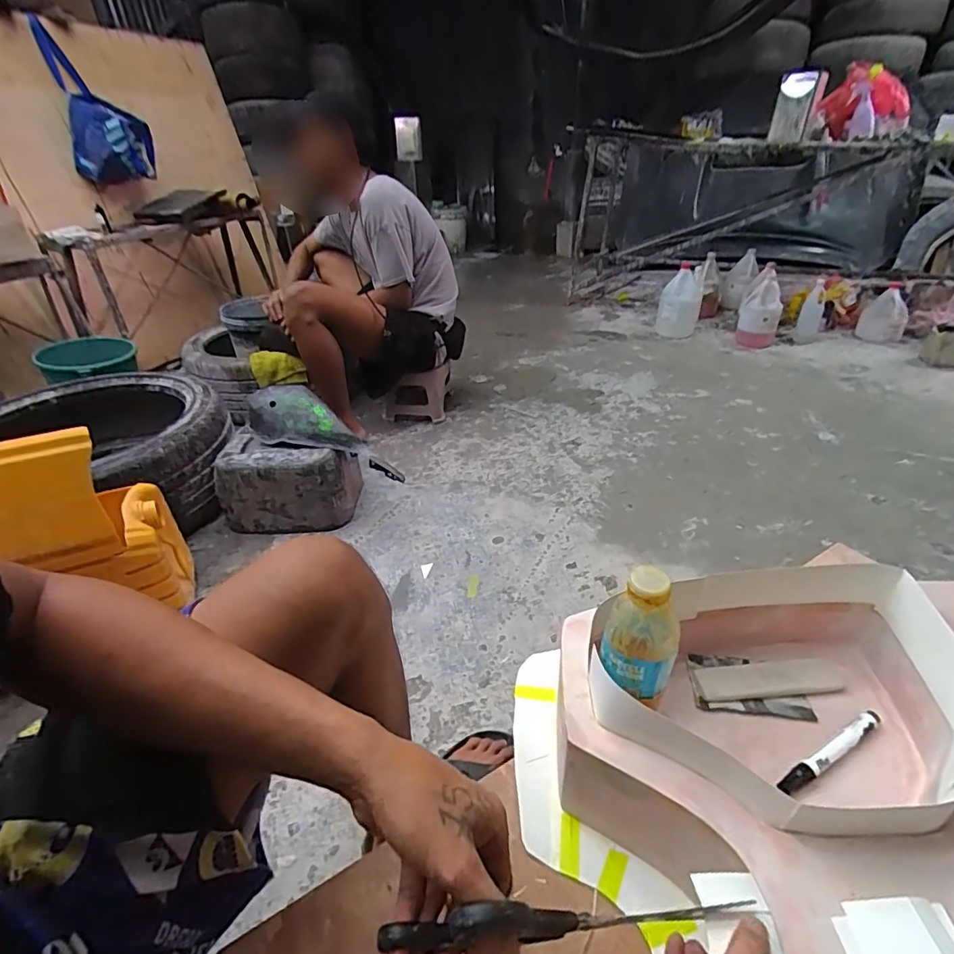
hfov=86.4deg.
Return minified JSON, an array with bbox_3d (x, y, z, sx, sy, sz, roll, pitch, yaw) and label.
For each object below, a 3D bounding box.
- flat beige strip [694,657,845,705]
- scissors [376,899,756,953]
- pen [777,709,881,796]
[{"bbox_3d":[0.320,0.222,0.557,0.155,0.007,0.041,-4,33,-2],"label":"flat beige strip"},{"bbox_3d":[0.063,0.266,0.307,0.234,0.073,0.016,8,33,-13],"label":"scissors"},{"bbox_3d":[0.345,0.263,0.491,0.143,0.010,0.015,-18,37,-22],"label":"pen"}]

